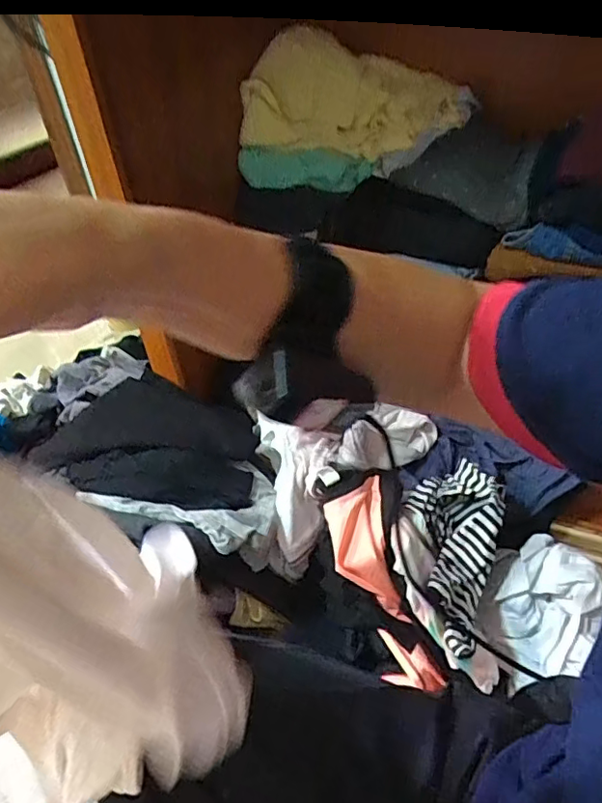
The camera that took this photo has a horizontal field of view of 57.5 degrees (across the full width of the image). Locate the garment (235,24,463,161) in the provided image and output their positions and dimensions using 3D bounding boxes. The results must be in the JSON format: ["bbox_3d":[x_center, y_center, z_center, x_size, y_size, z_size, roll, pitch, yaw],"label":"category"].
[{"bbox_3d":[0.074,-0.439,0.796,0.320,0.167,0.104,19,46,28],"label":"garment"}]

